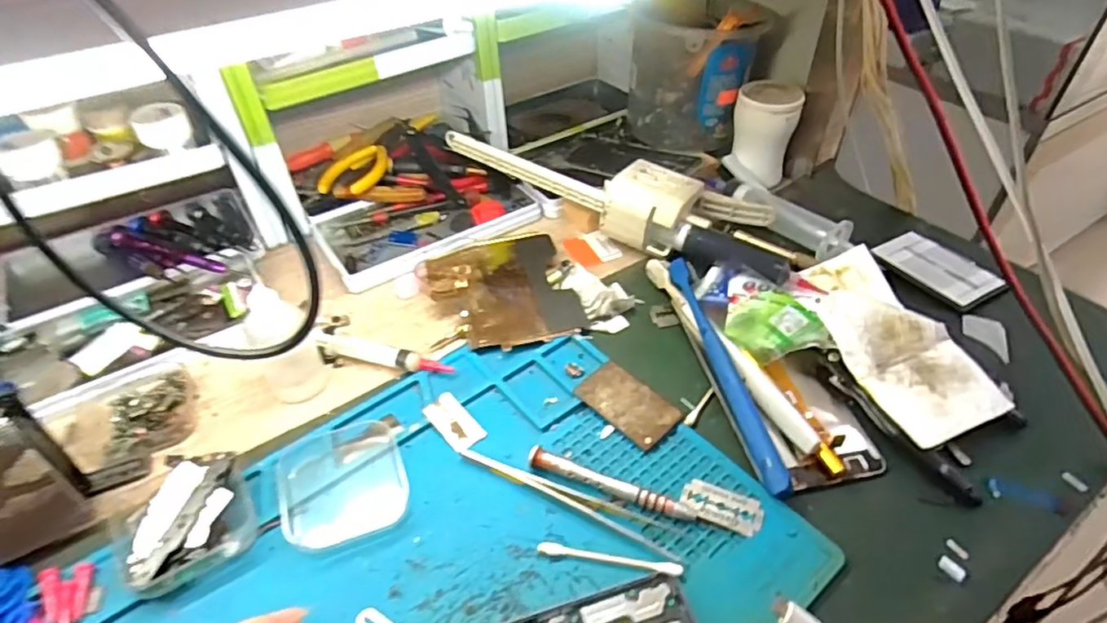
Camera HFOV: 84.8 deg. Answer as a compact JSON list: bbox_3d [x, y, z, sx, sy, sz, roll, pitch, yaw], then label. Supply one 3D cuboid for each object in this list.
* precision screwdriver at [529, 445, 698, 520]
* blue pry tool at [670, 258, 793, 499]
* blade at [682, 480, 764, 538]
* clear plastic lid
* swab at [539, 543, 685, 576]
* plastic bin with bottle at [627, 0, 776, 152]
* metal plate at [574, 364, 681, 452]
[{"bbox_3d":[0.031,0.094,0.330,0.093,0.011,0.010,15,45,17],"label":"precision screwdriver"},{"bbox_3d":[0.107,0.031,0.384,0.015,0.007,0.185,-31,45,18],"label":"blue pry tool"},{"bbox_3d":[0.090,0.103,0.323,0.041,0.004,0.023,16,46,18],"label":"blade"},{"bbox_3d":[-0.117,0.092,0.339,0.063,0.012,0.071,-16,45,-15],"label":"clear plastic lid"},{"bbox_3d":[0.028,0.123,0.303,0.071,0.007,0.007,8,44,10],"label":"swab"},{"bbox_3d":[0.130,-0.223,0.577,0.113,0.128,0.112,4,43,6],"label":"plastic bin with bottle"},{"bbox_3d":[0.046,0.056,0.373,0.035,0.004,0.060,-36,56,-28],"label":"metal plate"}]

